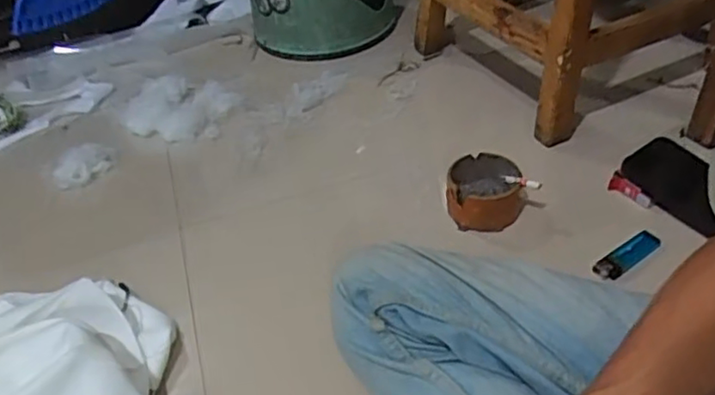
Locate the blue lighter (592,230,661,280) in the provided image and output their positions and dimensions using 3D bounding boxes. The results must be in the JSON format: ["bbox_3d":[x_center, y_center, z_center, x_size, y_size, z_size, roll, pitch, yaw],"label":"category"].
[{"bbox_3d":[0.275,0.058,0.622,0.084,0.011,0.022,-29,46,-22],"label":"blue lighter"}]

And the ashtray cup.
[{"bbox_3d":[0.145,-0.008,0.682,0.081,0.055,0.084,-4,42,4],"label":"ashtray cup"}]

